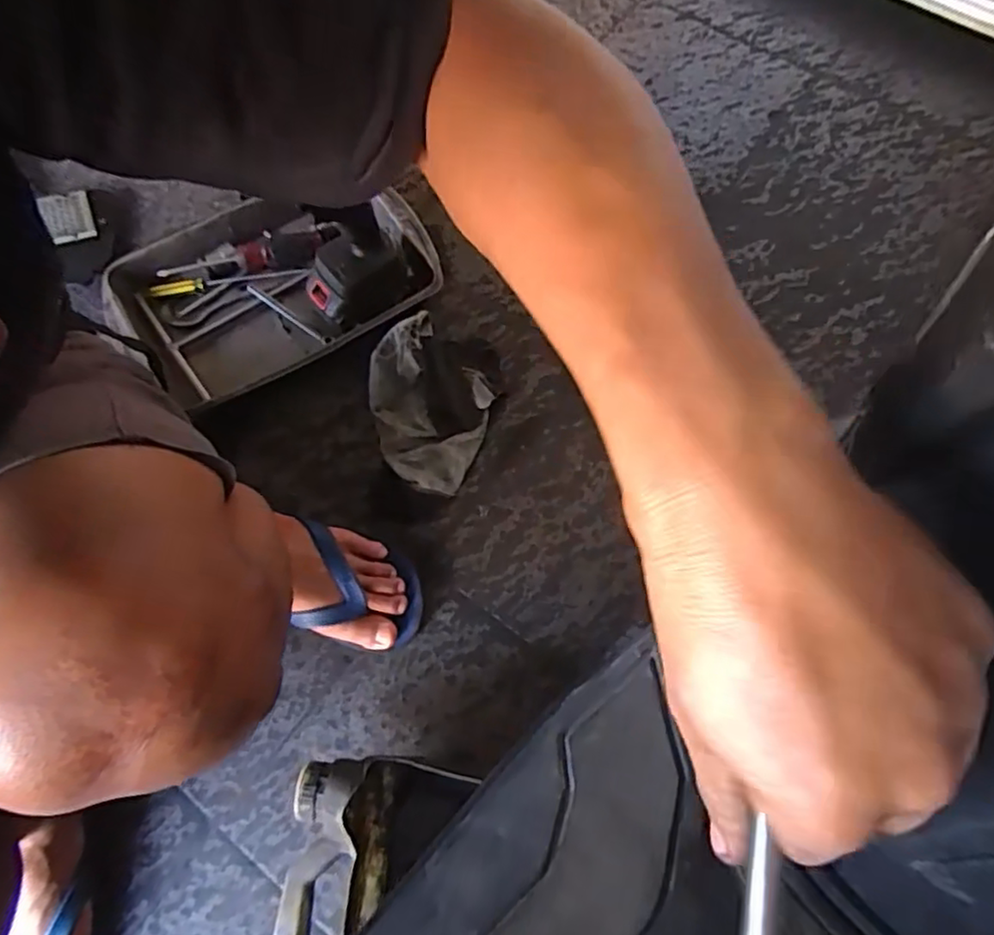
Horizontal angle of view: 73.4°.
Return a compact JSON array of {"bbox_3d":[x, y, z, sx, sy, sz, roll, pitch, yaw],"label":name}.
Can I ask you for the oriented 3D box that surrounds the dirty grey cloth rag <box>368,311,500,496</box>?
[{"bbox_3d":[-0.078,-0.076,0.725,0.142,0.066,0.194,14,68,6],"label":"dirty grey cloth rag"}]

